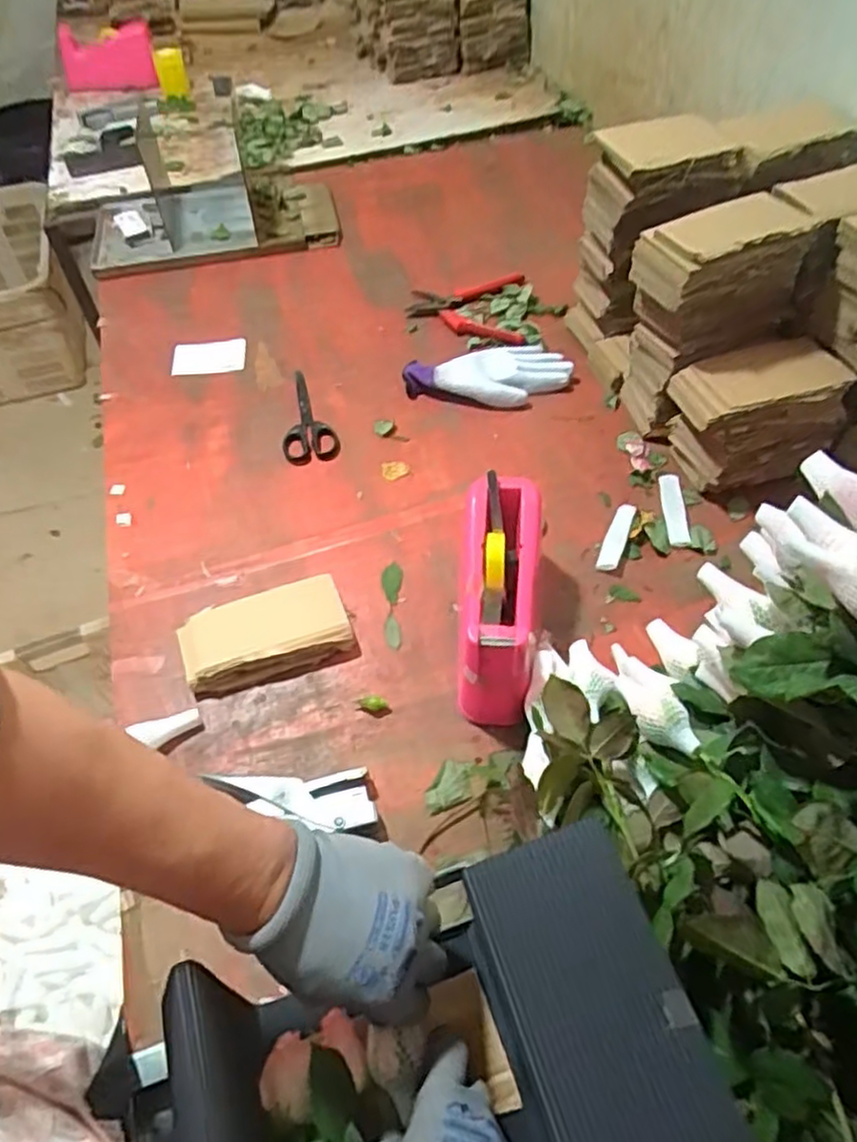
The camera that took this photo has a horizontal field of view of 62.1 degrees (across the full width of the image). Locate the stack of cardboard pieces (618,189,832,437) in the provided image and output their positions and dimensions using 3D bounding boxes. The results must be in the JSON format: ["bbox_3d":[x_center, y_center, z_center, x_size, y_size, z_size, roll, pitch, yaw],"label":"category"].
[{"bbox_3d":[0.308,-0.272,0.771,0.181,0.224,0.089,-18,55,-11],"label":"stack of cardboard pieces"}]

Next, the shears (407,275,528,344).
[{"bbox_3d":[0.051,-0.366,0.995,0.161,0.014,0.154,3,54,5],"label":"shears"}]

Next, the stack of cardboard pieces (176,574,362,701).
[{"bbox_3d":[-0.152,0.061,0.673,0.152,0.030,0.086,-15,54,-8],"label":"stack of cardboard pieces"}]

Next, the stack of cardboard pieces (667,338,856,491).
[{"bbox_3d":[0.341,-0.159,0.752,0.155,0.112,0.111,-16,54,-9],"label":"stack of cardboard pieces"}]

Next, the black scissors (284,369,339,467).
[{"bbox_3d":[-0.152,-0.192,0.878,0.064,0.010,0.164,-12,54,-7],"label":"black scissors"}]

